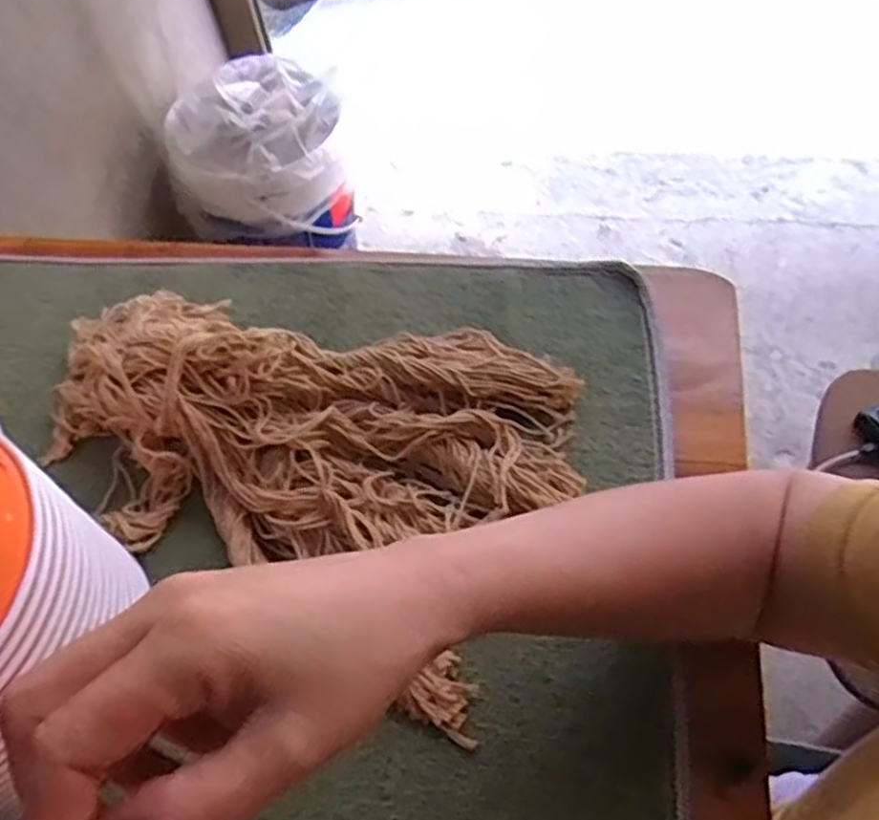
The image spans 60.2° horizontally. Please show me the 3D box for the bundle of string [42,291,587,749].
[{"bbox_3d":[-0.094,0.002,0.459,0.338,0.059,0.211,22,61,18],"label":"bundle of string"}]

